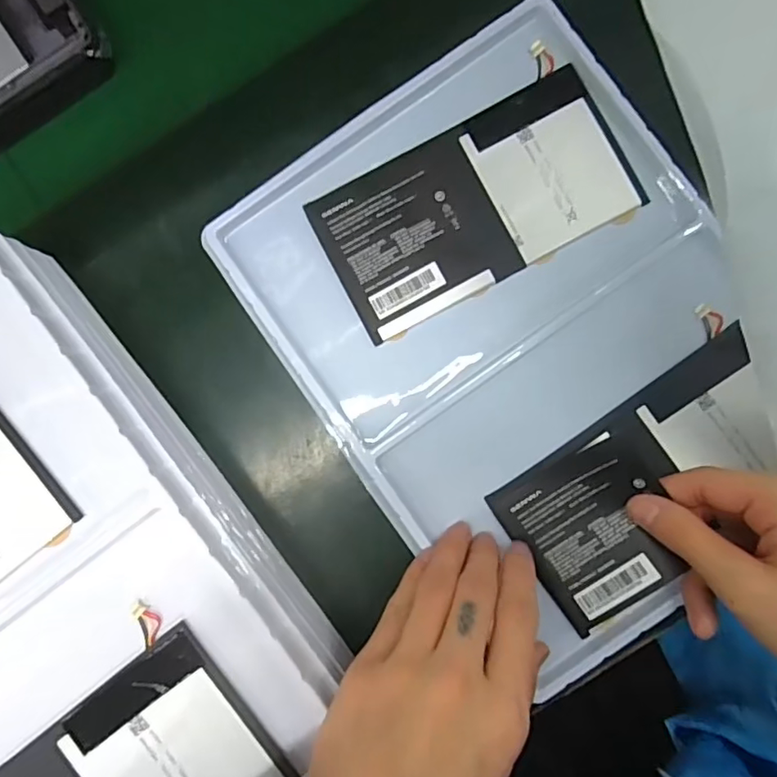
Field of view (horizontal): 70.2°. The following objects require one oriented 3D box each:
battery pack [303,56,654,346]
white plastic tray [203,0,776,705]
[{"bbox_3d":[0.048,-0.104,0.313,0.169,0.010,0.091,-27,87,1],"label":"battery pack"},{"bbox_3d":[0.080,-0.026,0.306,0.234,0.022,0.316,-34,87,0],"label":"white plastic tray"}]

